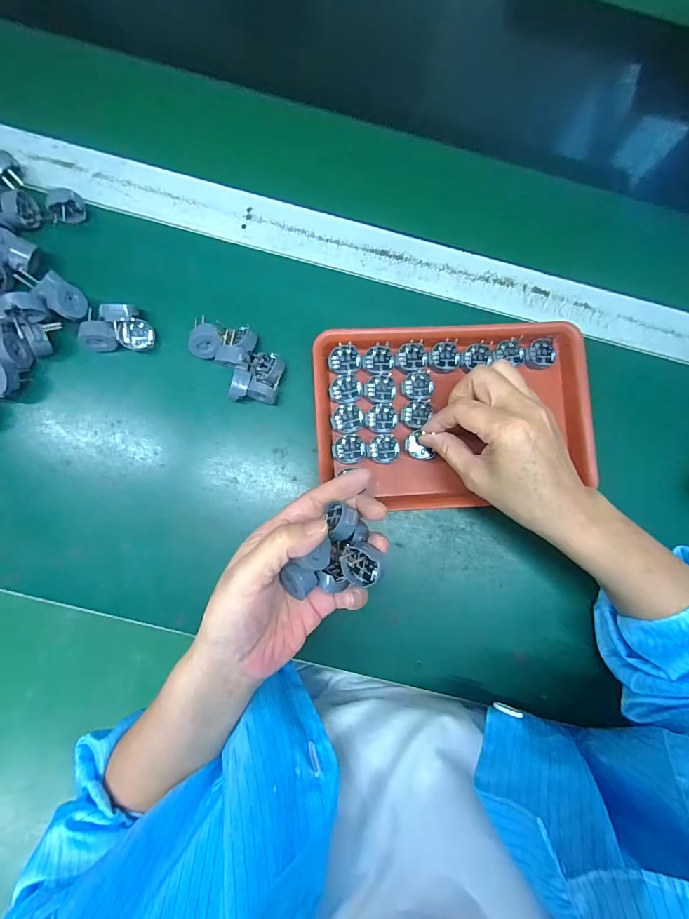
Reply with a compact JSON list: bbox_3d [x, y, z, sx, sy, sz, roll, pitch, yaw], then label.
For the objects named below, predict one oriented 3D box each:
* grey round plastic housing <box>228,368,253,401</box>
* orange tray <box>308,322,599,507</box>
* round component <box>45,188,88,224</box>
[{"bbox_3d":[-0.088,-0.061,0.347,0.014,0.029,0.027,14,84,-1],"label":"grey round plastic housing"},{"bbox_3d":[0.096,-0.036,0.351,0.239,0.032,0.158,-3,85,-3],"label":"orange tray"},{"bbox_3d":[-0.243,-0.221,0.355,0.028,0.025,0.022,-21,86,-4],"label":"round component"}]

